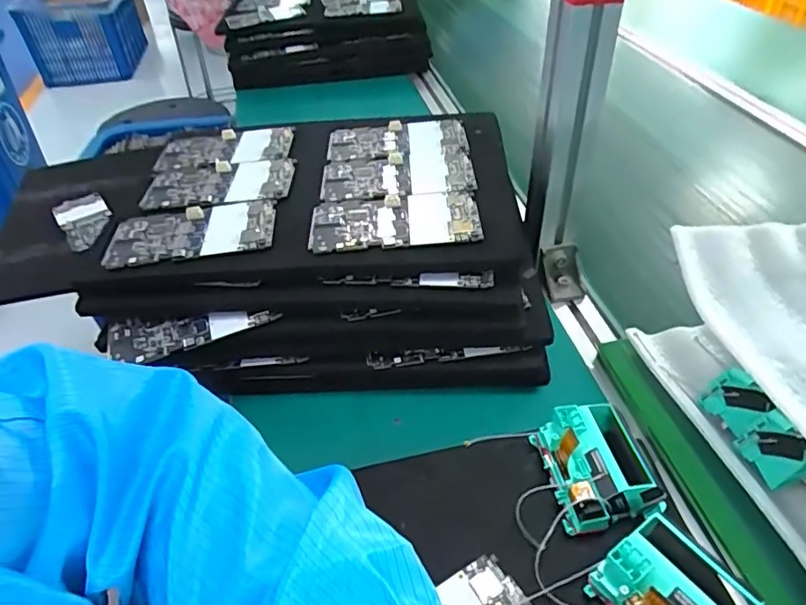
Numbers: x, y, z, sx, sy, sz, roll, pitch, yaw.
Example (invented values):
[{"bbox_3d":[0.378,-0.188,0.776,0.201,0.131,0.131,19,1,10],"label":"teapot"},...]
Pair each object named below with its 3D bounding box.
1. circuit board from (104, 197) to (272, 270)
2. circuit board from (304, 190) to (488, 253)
[{"bbox_3d":[-0.168,-0.056,0.449,0.130,0.011,0.062,-7,44,-3],"label":"circuit board"},{"bbox_3d":[-0.006,-0.062,0.438,0.127,0.010,0.062,-4,44,0],"label":"circuit board"}]

